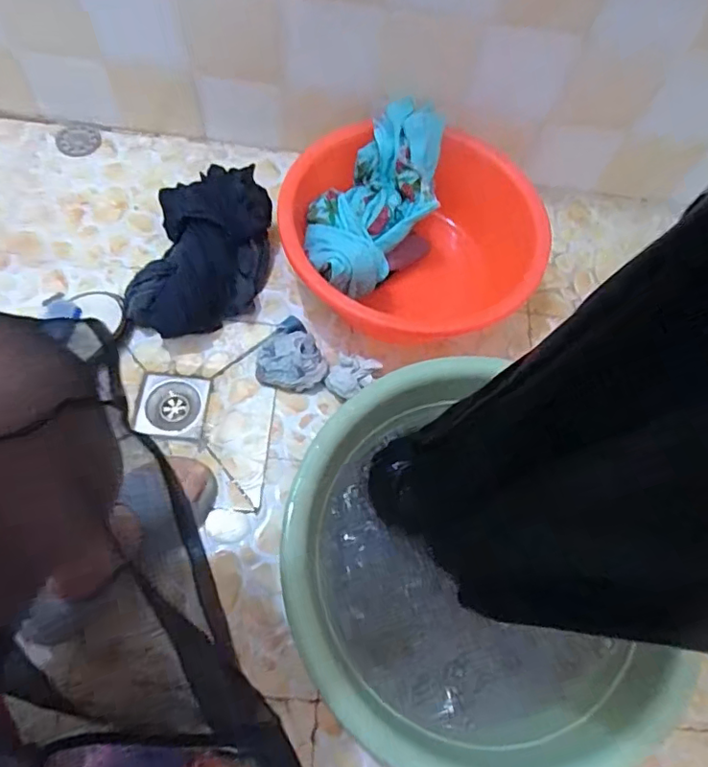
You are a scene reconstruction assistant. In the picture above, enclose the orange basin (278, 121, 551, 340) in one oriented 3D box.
[{"bbox_3d":[0.086,-0.224,0.870,0.386,0.171,0.368,3,65,-6],"label":"orange basin"}]

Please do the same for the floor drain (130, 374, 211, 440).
[{"bbox_3d":[-0.276,0.035,0.817,0.102,0.016,0.097,6,67,0],"label":"floor drain"}]

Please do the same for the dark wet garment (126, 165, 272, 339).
[{"bbox_3d":[-0.238,-0.215,0.860,0.181,0.102,0.293,13,65,0],"label":"dark wet garment"}]

